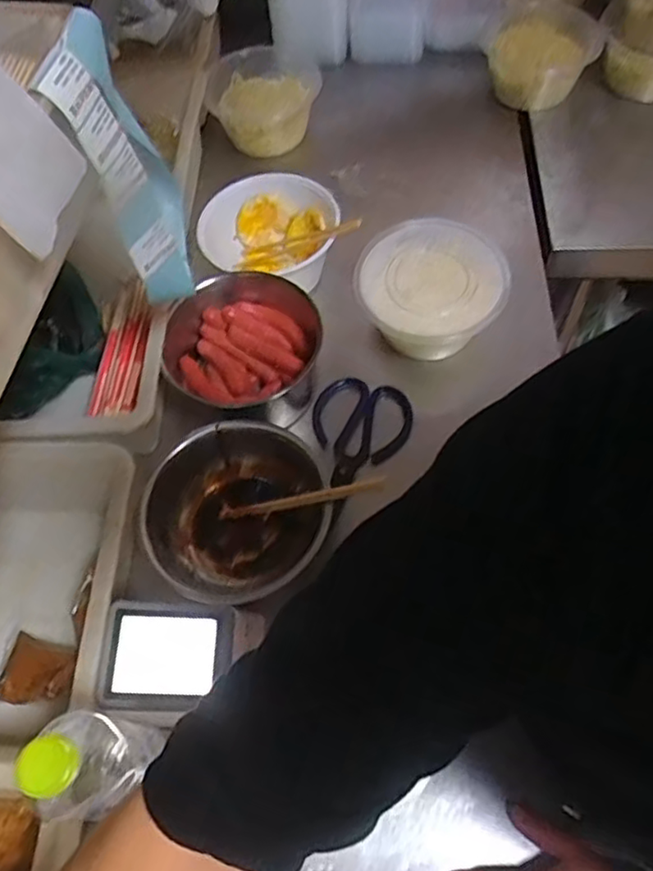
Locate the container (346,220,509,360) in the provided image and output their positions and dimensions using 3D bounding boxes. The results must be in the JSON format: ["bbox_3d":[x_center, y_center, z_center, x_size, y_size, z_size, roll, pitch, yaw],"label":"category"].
[{"bbox_3d":[0.120,-0.159,0.747,0.168,0.094,0.158,-1,62,3],"label":"container"}]

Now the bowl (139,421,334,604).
[{"bbox_3d":[-0.090,0.081,0.635,0.180,0.066,0.178,-1,62,3],"label":"bowl"}]

